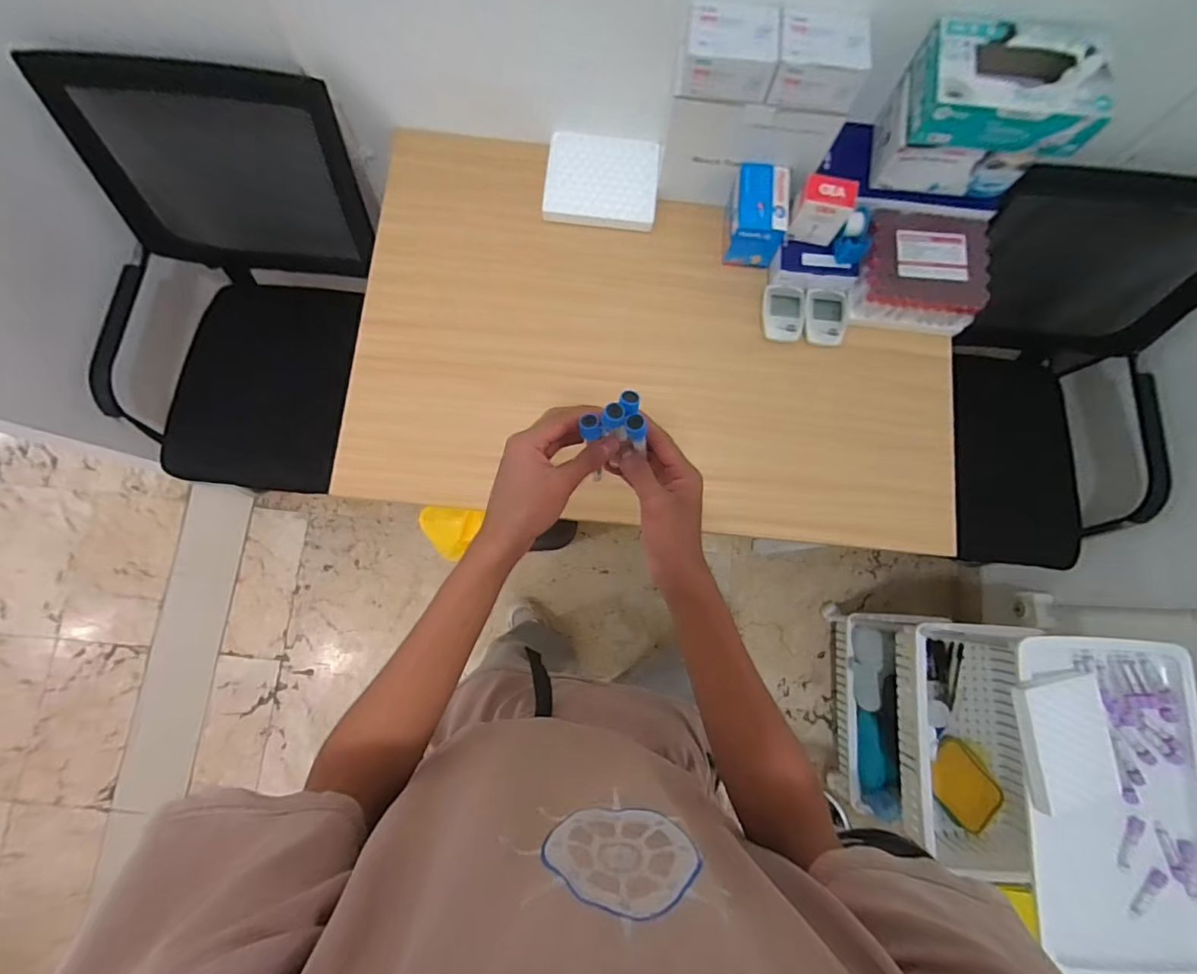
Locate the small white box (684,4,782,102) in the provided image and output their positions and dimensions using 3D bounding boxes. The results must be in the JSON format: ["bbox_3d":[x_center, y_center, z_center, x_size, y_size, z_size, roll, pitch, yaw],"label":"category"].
[{"bbox_3d":[0.152,-0.511,0.607,0.104,0.052,0.079,5,80,-1],"label":"small white box"}]

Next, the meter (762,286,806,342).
[{"bbox_3d":[0.274,-0.256,0.764,0.057,0.017,0.081,7,80,0],"label":"meter"}]

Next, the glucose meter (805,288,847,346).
[{"bbox_3d":[0.334,-0.249,0.767,0.056,0.020,0.083,7,80,0],"label":"glucose meter"}]

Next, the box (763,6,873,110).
[{"bbox_3d":[0.257,-0.501,0.609,0.103,0.057,0.082,10,80,0],"label":"box"}]

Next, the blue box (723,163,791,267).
[{"bbox_3d":[0.225,-0.390,0.747,0.080,0.081,0.107,5,80,-1],"label":"blue box"}]

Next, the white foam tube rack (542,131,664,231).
[{"bbox_3d":[0.006,-0.468,0.790,0.166,0.022,0.140,6,80,0],"label":"white foam tube rack"}]

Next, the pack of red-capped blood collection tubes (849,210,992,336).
[{"bbox_3d":[0.453,-0.304,0.736,0.160,0.067,0.141,9,80,0],"label":"pack of red-capped blood collection tubes"}]

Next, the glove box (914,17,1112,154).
[{"bbox_3d":[0.474,-0.465,0.606,0.188,0.071,0.119,6,80,0],"label":"glove box"}]

